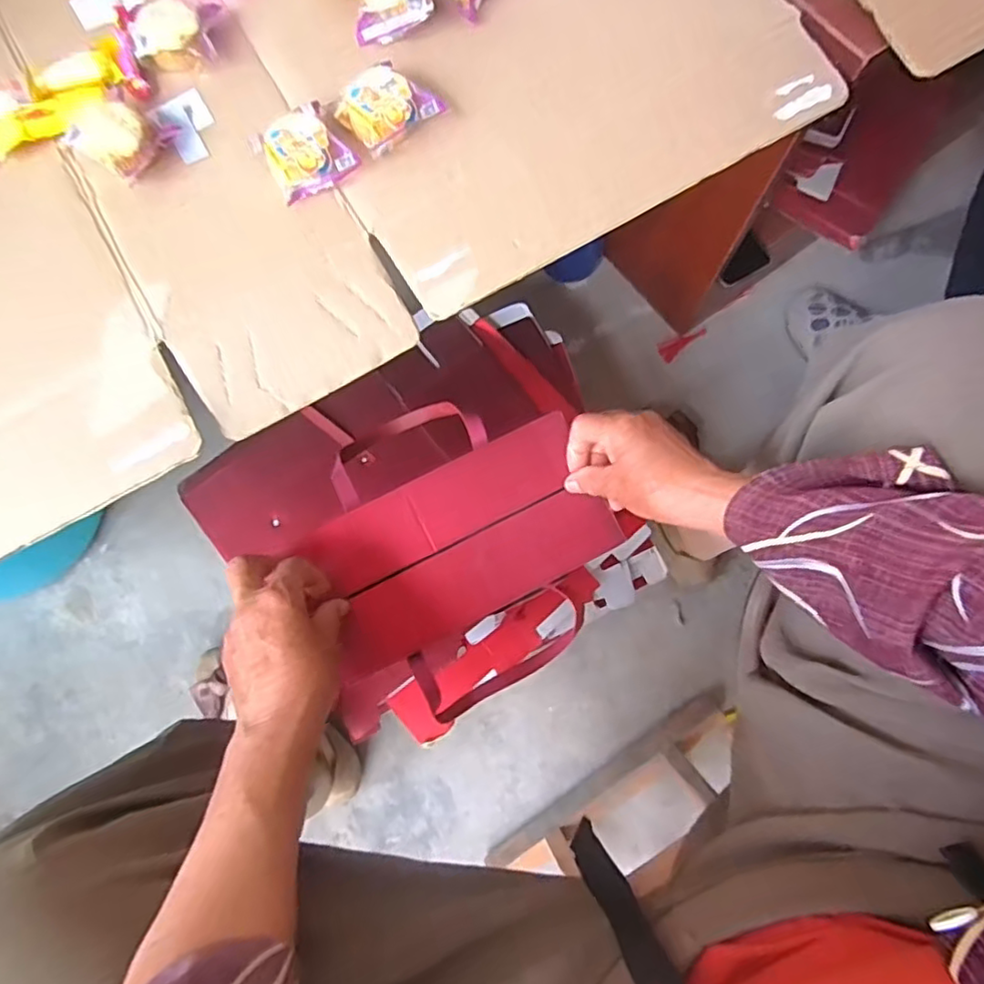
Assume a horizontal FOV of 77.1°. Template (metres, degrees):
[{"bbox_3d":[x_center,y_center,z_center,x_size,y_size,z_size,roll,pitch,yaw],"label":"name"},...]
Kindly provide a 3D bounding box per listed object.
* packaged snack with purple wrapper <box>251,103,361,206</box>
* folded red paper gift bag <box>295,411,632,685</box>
[{"bbox_3d":[-0.117,-0.212,0.384,0.049,0.021,0.047,-31,81,-7],"label":"packaged snack with purple wrapper"},{"bbox_3d":[-0.026,0.040,0.492,0.231,0.031,0.119,-26,81,-6],"label":"folded red paper gift bag"}]

